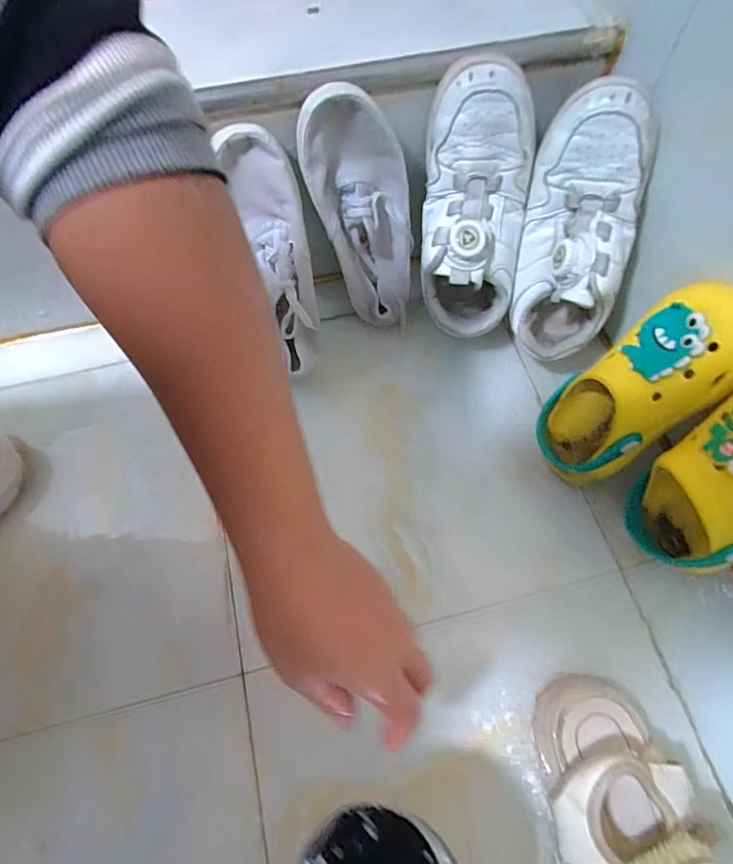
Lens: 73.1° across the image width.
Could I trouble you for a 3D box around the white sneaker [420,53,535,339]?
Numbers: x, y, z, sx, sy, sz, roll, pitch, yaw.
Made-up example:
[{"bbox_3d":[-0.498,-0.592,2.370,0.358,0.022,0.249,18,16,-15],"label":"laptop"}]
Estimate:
[{"bbox_3d":[0.089,-0.178,0.400,0.084,0.199,0.067,-2,32,1],"label":"white sneaker"}]

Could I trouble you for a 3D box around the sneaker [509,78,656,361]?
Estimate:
[{"bbox_3d":[0.166,-0.157,0.390,0.082,0.199,0.074,6,33,5],"label":"sneaker"}]

